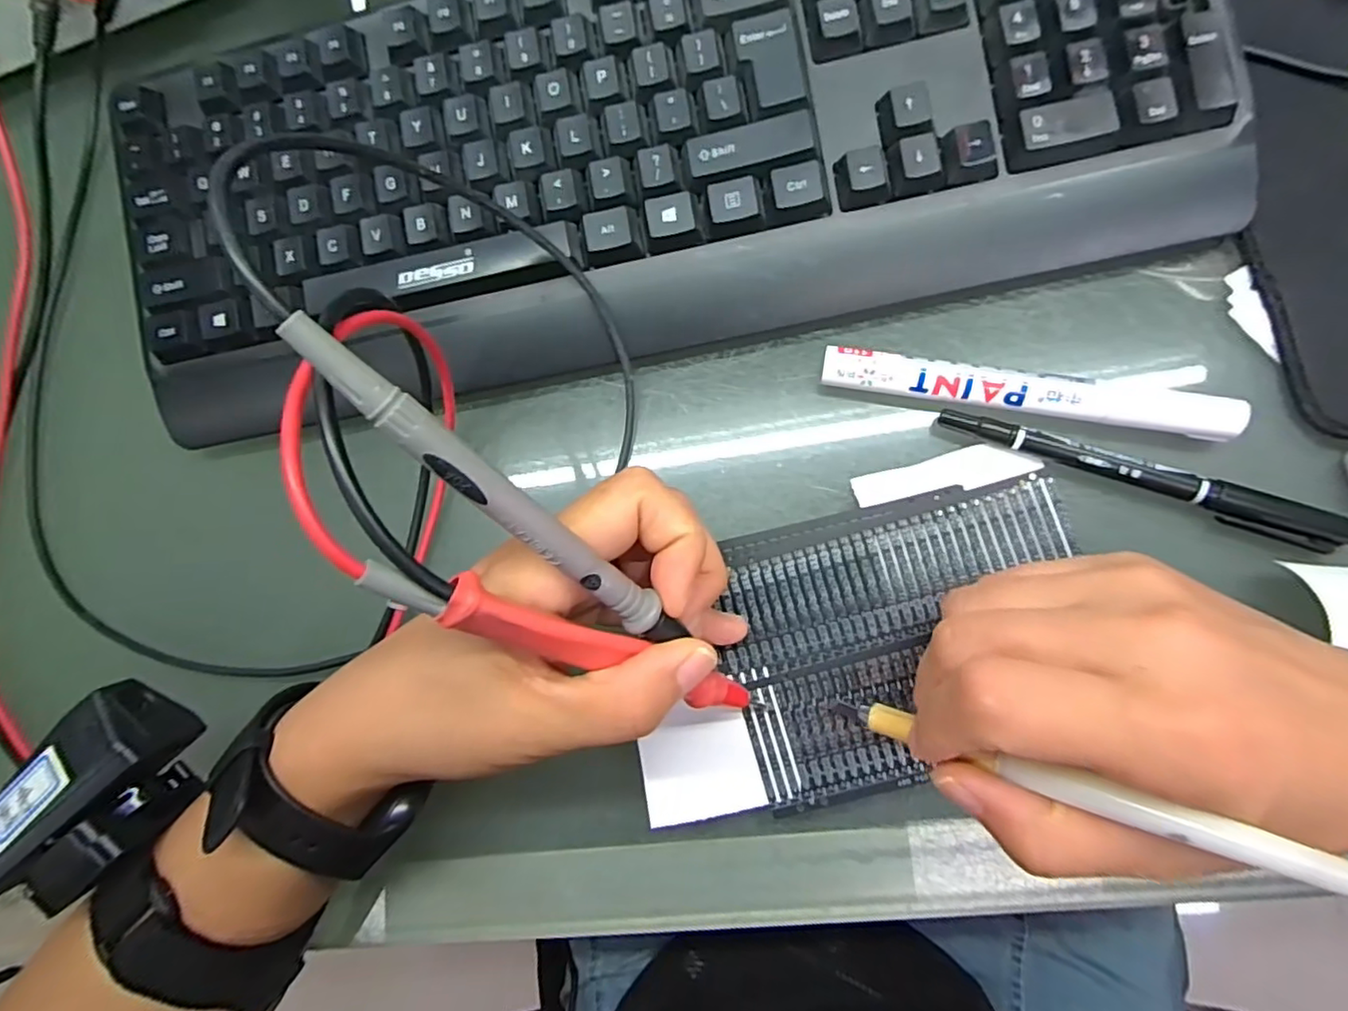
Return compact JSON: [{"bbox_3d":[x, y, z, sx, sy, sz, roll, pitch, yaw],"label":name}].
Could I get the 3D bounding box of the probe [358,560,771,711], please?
[{"bbox_3d":[-0.019,0.044,0.181,0.146,0.014,0.012,28,93,-33],"label":"probe"}]

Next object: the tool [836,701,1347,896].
[{"bbox_3d":[0.108,0.075,0.161,0.006,0.151,0.008,5,90,-39],"label":"tool"}]

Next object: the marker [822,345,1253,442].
[{"bbox_3d":[0.128,-0.041,0.228,0.141,0.020,0.015,10,84,9],"label":"marker"}]

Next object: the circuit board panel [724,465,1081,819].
[{"bbox_3d":[0.082,0.047,0.217,0.122,0.004,0.095,-15,80,8],"label":"circuit board panel"}]

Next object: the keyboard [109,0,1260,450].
[{"bbox_3d":[-0.018,-0.141,0.241,0.435,0.031,0.160,-11,89,5],"label":"keyboard"}]

